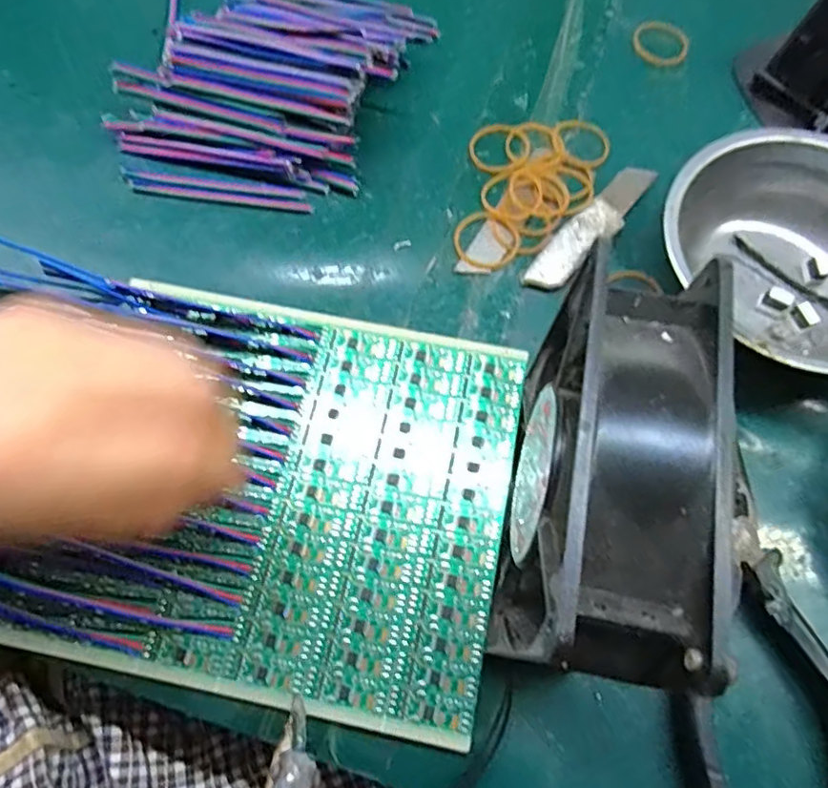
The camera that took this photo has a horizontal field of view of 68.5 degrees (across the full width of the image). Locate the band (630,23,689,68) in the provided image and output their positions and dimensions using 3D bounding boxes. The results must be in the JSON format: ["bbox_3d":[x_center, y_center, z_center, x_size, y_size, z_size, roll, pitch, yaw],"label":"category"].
[{"bbox_3d":[0.151,-0.215,0.371,0.033,0.004,0.033,16,69,5],"label":"band"}]

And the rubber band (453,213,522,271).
[{"bbox_3d":[0.038,-0.080,0.315,0.033,0.004,0.035,0,69,-1],"label":"rubber band"}]

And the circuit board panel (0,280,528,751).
[{"bbox_3d":[-0.053,0.036,0.260,0.185,0.008,0.166,13,69,4],"label":"circuit board panel"}]

